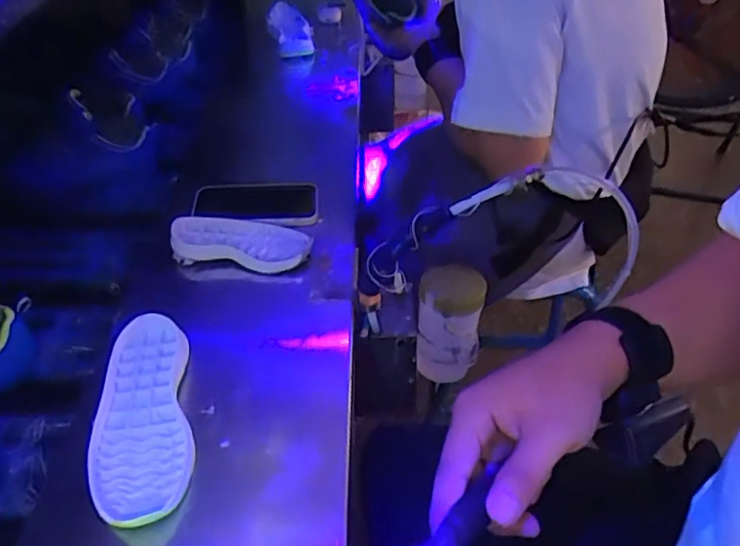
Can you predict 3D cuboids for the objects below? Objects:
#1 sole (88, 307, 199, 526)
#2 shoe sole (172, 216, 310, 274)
[{"bbox_3d":[-0.198,0.119,0.497,0.081,0.018,0.201,-10,46,-11],"label":"sole"},{"bbox_3d":[-0.150,-0.037,0.663,0.159,0.022,0.072,3,45,2],"label":"shoe sole"}]

